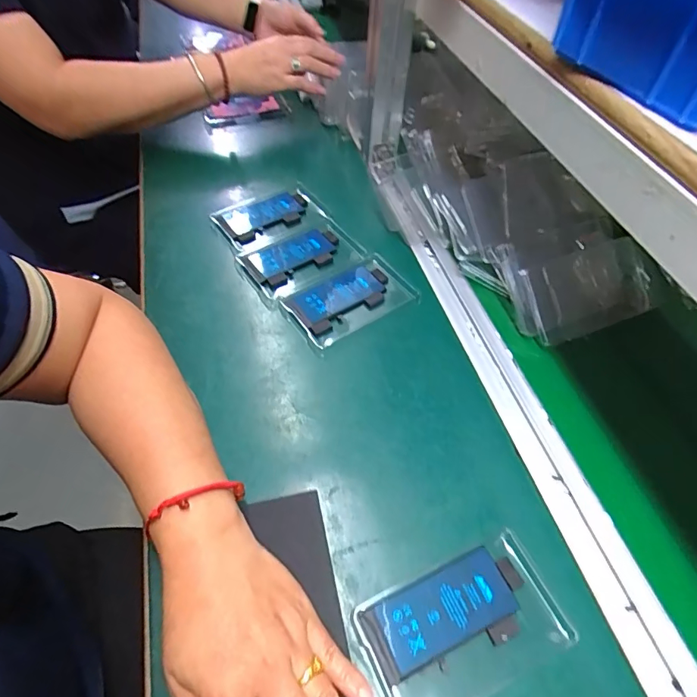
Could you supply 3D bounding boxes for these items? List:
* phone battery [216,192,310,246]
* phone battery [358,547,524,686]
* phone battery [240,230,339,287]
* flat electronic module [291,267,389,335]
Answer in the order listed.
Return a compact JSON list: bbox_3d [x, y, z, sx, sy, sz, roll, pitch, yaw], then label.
[{"bbox_3d":[-0.100,-0.162,0.543,0.104,0.005,0.064,-30,60,-25],"label":"phone battery"},{"bbox_3d":[0.068,0.176,0.299,0.108,0.006,0.052,-17,55,-17],"label":"phone battery"},{"bbox_3d":[-0.060,-0.105,0.501,0.105,0.005,0.055,-24,58,-22],"label":"phone battery"},{"bbox_3d":[-0.006,-0.055,0.469,0.102,0.006,0.054,-29,59,-24],"label":"flat electronic module"}]

